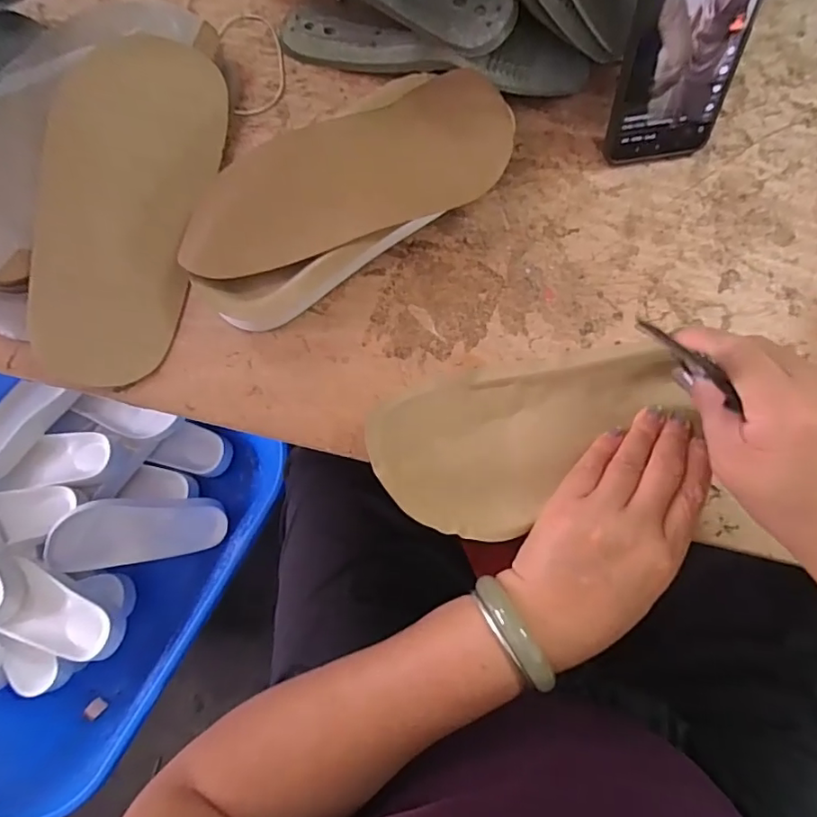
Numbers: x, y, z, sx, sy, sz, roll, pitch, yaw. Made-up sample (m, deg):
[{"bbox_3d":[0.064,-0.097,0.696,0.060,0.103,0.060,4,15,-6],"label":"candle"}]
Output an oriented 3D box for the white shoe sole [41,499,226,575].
[{"bbox_3d":[-0.394,0.179,0.800,0.234,0.039,0.093,-4,76,-23],"label":"white shoe sole"}]

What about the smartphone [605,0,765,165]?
[{"bbox_3d":[0.180,-0.238,0.343,0.083,0.164,0.008,-10,54,1],"label":"smartphone"}]

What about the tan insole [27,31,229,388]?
[{"bbox_3d":[-0.197,-0.140,0.374,0.107,0.015,0.243,8,82,-17],"label":"tan insole"}]

